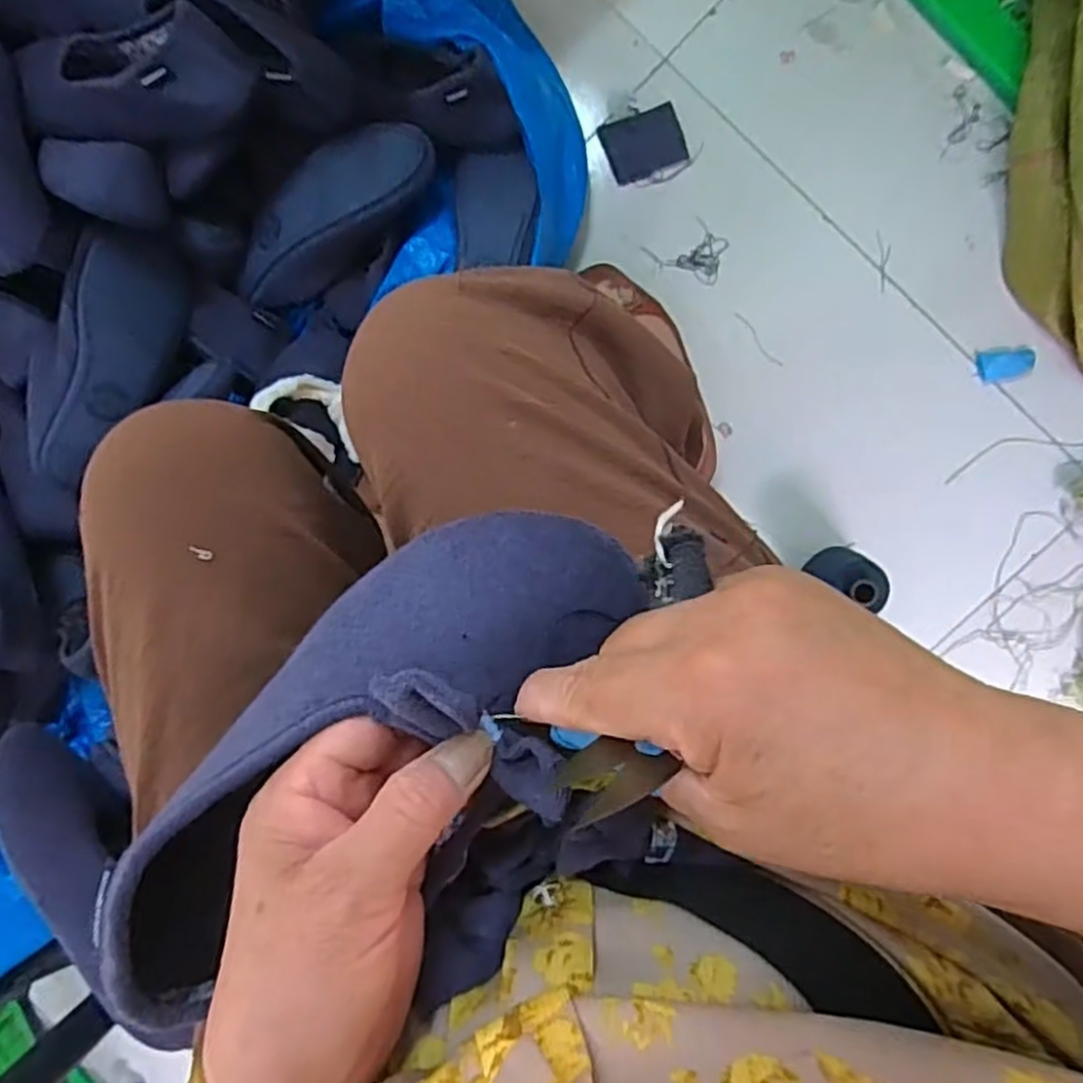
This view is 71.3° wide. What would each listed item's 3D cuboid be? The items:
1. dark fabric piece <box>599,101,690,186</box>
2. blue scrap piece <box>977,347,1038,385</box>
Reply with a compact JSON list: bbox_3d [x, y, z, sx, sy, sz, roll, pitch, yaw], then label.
[{"bbox_3d":[0.103,-0.398,0.755,0.075,0.004,0.061,-19,90,6],"label":"dark fabric piece"},{"bbox_3d":[0.448,-0.171,0.727,0.052,0.005,0.032,-6,92,6],"label":"blue scrap piece"}]

